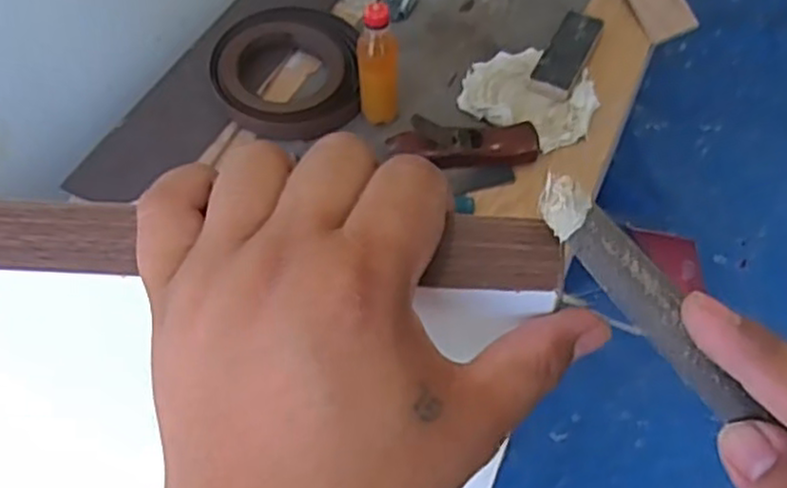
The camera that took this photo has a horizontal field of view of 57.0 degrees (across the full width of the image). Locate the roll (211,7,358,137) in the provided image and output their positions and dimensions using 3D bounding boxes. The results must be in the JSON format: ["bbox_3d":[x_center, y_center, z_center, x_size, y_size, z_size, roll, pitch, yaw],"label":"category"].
[{"bbox_3d":[-0.144,-0.242,1.000,0.203,0.045,0.210,-4,57,0],"label":"roll"}]

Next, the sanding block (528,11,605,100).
[{"bbox_3d":[0.246,-0.266,1.028,0.059,0.026,0.168,23,61,16],"label":"sanding block"}]

